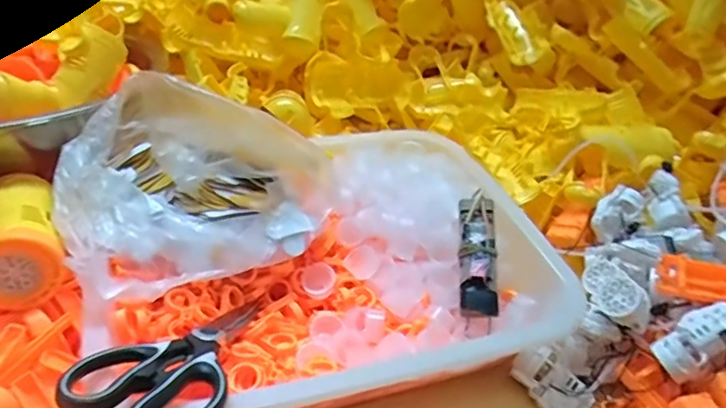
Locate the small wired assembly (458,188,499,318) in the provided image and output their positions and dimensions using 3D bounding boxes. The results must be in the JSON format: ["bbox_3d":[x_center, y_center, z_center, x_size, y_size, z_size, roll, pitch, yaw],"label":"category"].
[{"bbox_3d":[0.101,0.040,0.475,0.030,0.018,0.117,6,60,-1],"label":"small wired assembly"}]

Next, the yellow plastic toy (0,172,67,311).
[{"bbox_3d":[-0.289,0.022,0.400,0.112,0.054,0.135,-16,44,-26],"label":"yellow plastic toy"}]

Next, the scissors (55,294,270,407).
[{"bbox_3d":[-0.111,0.100,0.374,0.078,0.018,0.199,14,8,9],"label":"scissors"}]

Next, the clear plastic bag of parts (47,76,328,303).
[{"bbox_3d":[-0.138,-0.029,0.445,0.210,0.104,0.159,-21,46,-30],"label":"clear plastic bag of parts"}]

